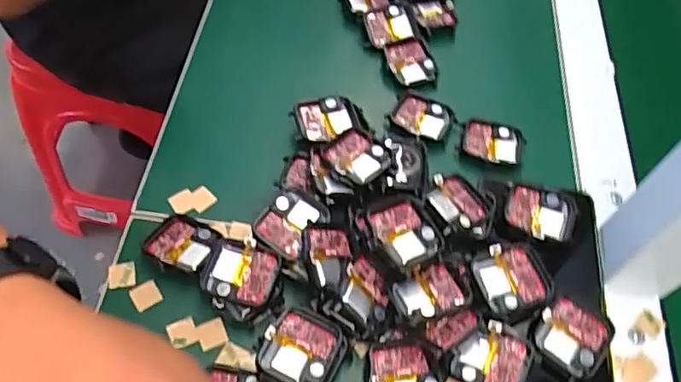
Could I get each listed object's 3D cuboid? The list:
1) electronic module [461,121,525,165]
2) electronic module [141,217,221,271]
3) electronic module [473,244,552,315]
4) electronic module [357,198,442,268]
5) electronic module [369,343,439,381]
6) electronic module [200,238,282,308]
[{"bbox_3d":[0.111,-0.036,0.408,0.043,0.006,0.031,15,59,6],"label":"electronic module"},{"bbox_3d":[-0.097,0.033,0.350,0.039,0.014,0.034,23,60,10],"label":"electronic module"},{"bbox_3d":[0.100,0.051,0.329,0.040,0.012,0.037,-11,60,-10],"label":"electronic module"},{"bbox_3d":[0.036,0.022,0.332,0.039,0.010,0.043,-17,61,-14],"label":"electronic module"},{"bbox_3d":[0.034,0.102,0.307,0.035,0.016,0.038,-6,59,-8],"label":"electronic module"},{"bbox_3d":[-0.059,0.050,0.336,0.042,0.016,0.035,12,58,4],"label":"electronic module"}]

